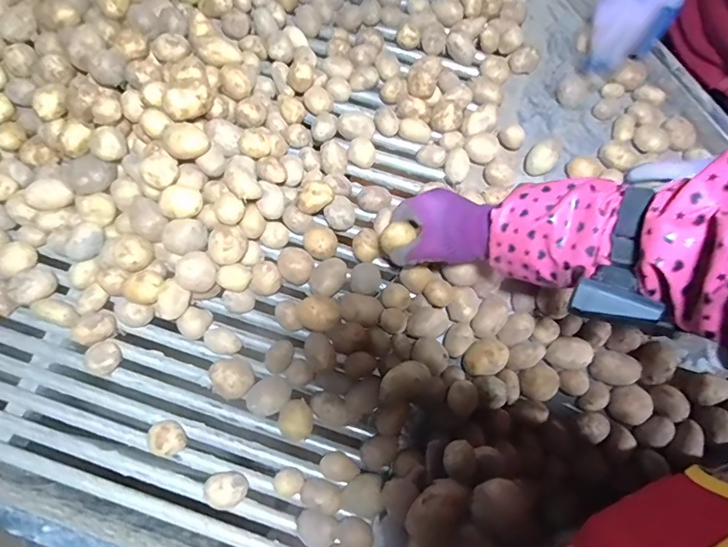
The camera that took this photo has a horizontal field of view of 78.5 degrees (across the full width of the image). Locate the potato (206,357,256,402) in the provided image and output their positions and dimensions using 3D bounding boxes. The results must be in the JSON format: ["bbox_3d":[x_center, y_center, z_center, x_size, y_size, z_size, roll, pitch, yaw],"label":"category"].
[{"bbox_3d":[-0.163,0.129,0.555,0.053,0.047,0.050,-1,73,2],"label":"potato"}]

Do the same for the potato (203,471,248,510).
[{"bbox_3d":[-0.161,0.253,0.522,0.043,0.033,0.036,-3,73,1],"label":"potato"}]

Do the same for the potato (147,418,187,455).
[{"bbox_3d":[-0.234,0.198,0.540,0.042,0.032,0.038,-3,73,1],"label":"potato"}]

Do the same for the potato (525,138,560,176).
[{"bbox_3d":[0.258,-0.167,0.643,0.038,0.032,0.043,41,78,13],"label":"potato"}]

